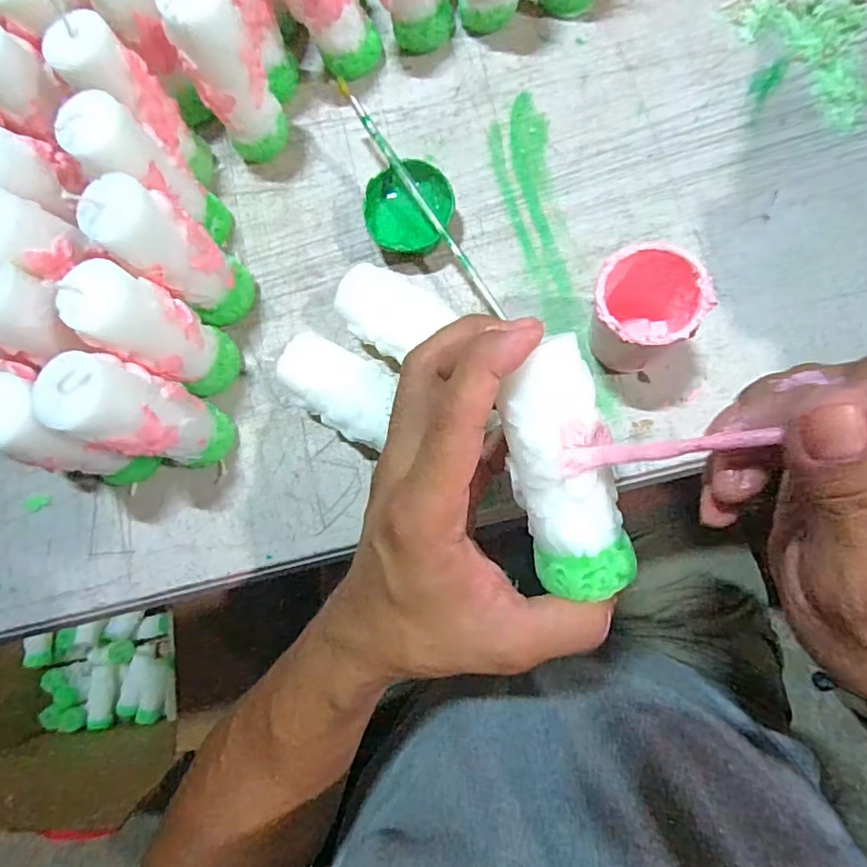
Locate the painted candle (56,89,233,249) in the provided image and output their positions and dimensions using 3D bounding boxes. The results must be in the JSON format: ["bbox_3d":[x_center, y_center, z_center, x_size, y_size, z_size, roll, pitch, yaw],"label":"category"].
[{"bbox_3d":[-0.160,-0.147,0.322,0.036,0.107,0.037,-1,82,6],"label":"painted candle"}]

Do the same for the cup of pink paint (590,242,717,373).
[{"bbox_3d":[0.107,-0.061,0.286,0.046,0.065,0.049,-1,80,8],"label":"cup of pink paint"}]

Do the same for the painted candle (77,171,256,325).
[{"bbox_3d":[-0.143,-0.099,0.313,0.044,0.105,0.041,-1,80,8],"label":"painted candle"}]

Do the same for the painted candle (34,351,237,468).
[{"bbox_3d":[-0.152,-0.007,0.295,0.048,0.108,0.047,25,85,12],"label":"painted candle"}]

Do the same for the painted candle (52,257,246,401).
[{"bbox_3d":[-0.148,-0.054,0.303,0.036,0.105,0.040,26,85,12],"label":"painted candle"}]

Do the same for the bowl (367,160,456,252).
[{"bbox_3d":[-0.014,-0.134,0.340,0.052,0.030,0.054,-1,80,8],"label":"bowl"}]

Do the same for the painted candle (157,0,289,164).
[{"bbox_3d":[-0.121,-0.217,0.333,0.041,0.105,0.042,-19,78,5],"label":"painted candle"}]

